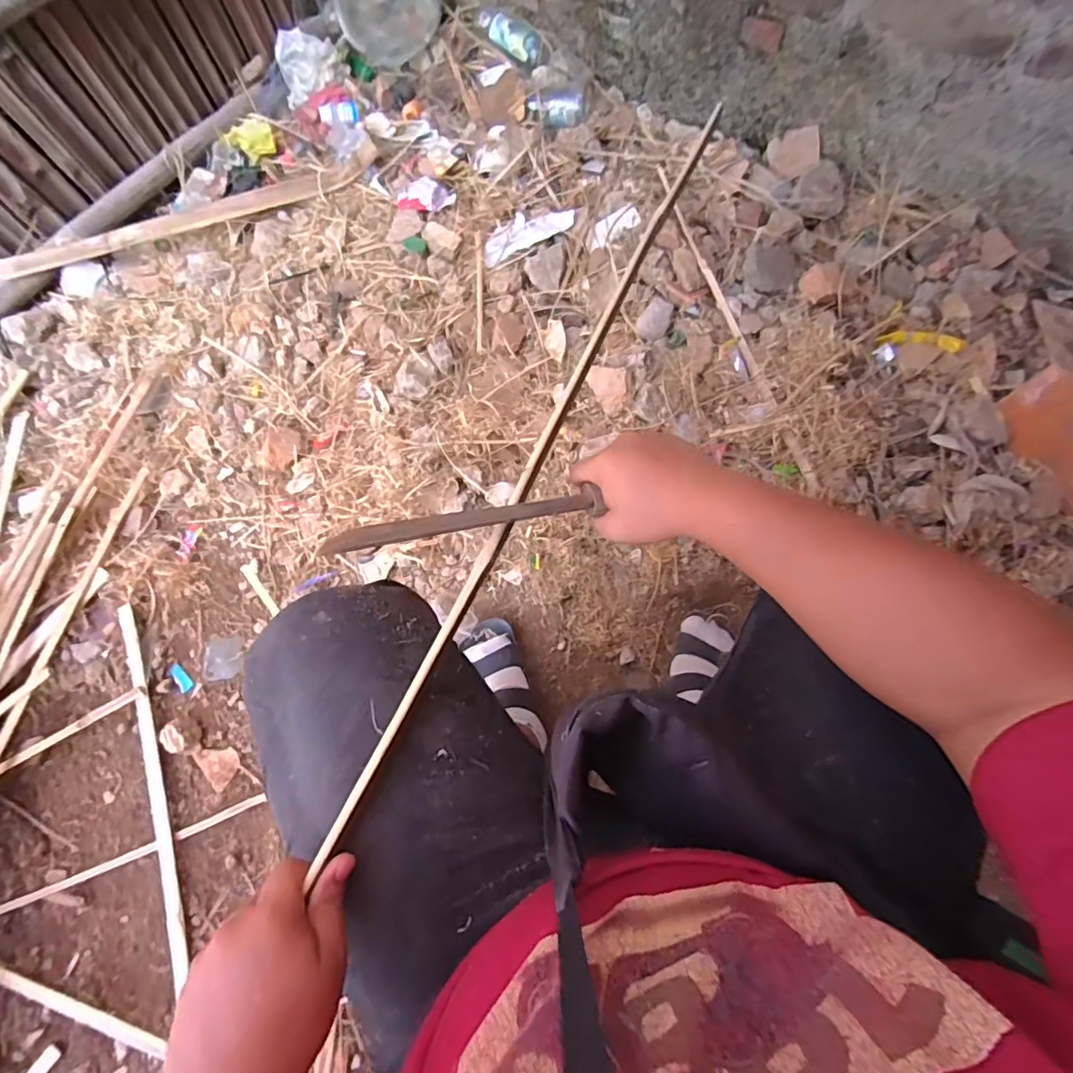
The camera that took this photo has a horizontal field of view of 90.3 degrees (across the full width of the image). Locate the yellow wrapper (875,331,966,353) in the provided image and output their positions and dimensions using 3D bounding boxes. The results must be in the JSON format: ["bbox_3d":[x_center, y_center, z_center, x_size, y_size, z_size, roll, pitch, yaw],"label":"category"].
[{"bbox_3d":[0.645,-0.331,0.895,0.125,0.020,0.032,14,73,20],"label":"yellow wrapper"}]

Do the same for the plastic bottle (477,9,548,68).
[{"bbox_3d":[-0.052,-1.036,1.104,0.191,0.045,0.055,36,77,12],"label":"plastic bottle"}]

